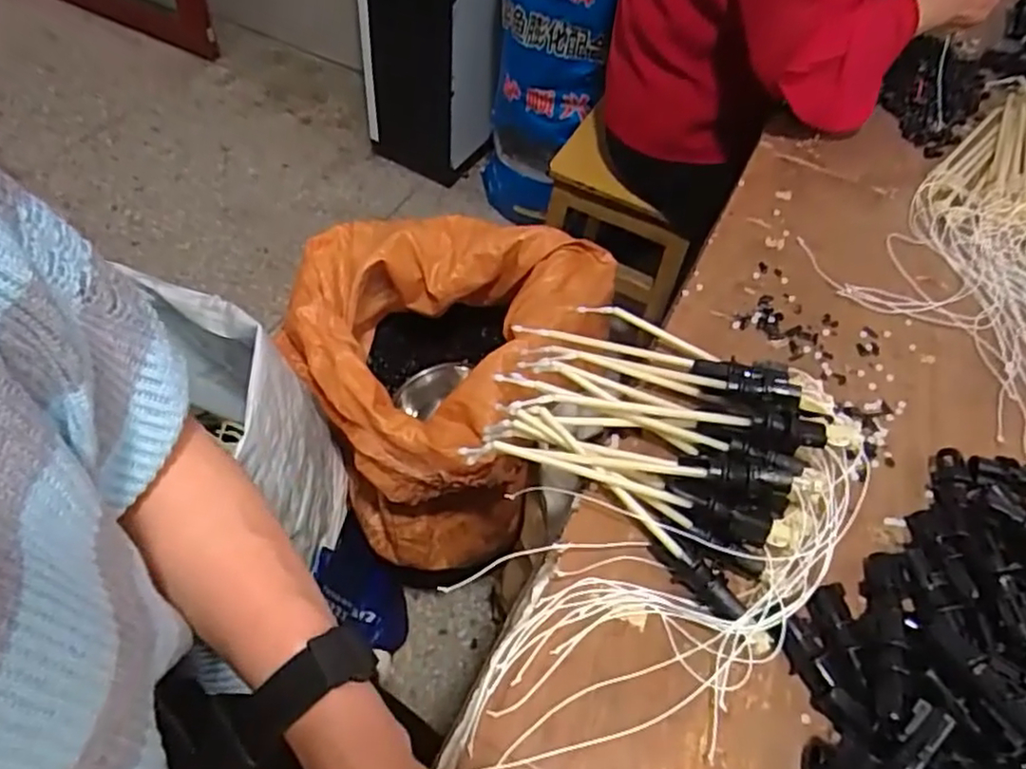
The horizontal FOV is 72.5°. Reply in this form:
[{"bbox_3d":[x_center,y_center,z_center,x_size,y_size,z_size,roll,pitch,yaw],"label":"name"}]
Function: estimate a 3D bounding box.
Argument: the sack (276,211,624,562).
[{"bbox_3d":[-0.098,-0.017,0.851,0.309,0.257,0.374,21,54,9],"label":"sack"}]

